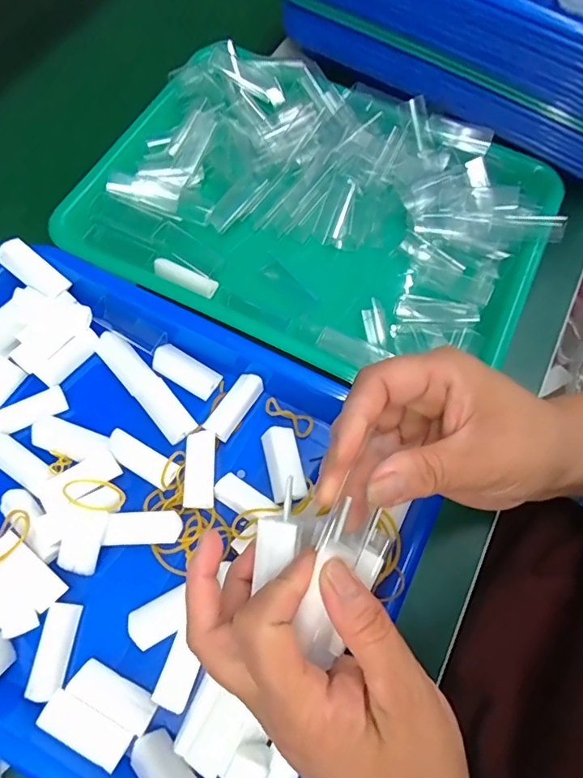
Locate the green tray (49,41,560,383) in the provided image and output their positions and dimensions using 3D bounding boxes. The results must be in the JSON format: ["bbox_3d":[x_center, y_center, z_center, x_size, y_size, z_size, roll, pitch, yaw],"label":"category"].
[{"bbox_3d":[0.019,-0.138,0.367,0.324,0.033,0.236,25,69,8],"label":"green tray"}]

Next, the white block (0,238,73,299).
[{"bbox_3d":[-0.176,-0.082,0.329,0.046,0.009,0.021,38,72,-19],"label":"white block"}]

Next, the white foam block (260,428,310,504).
[{"bbox_3d":[-0.005,0.047,0.301,0.020,0.011,0.045,-12,69,-7],"label":"white foam block"}]

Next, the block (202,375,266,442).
[{"bbox_3d":[-0.038,0.011,0.316,0.020,0.011,0.047,32,70,11],"label":"block"}]

